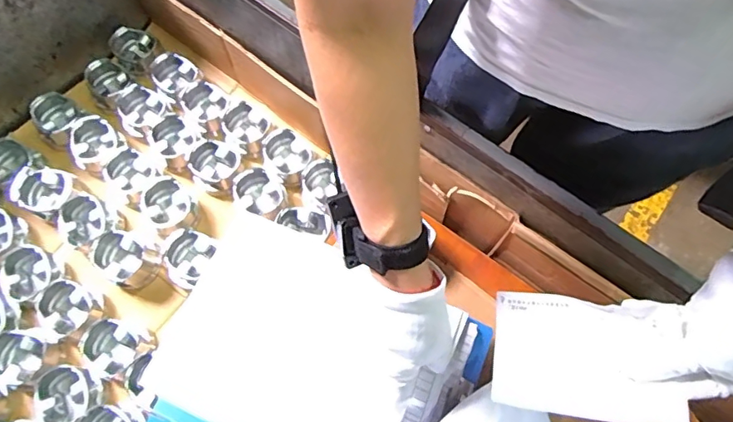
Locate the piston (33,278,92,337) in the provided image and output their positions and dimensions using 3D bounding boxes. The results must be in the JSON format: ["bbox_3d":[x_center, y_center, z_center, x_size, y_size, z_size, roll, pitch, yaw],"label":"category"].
[{"bbox_3d":[-0.401,0.133,0.659,0.066,0.042,0.071,1,68,-2],"label":"piston"}]

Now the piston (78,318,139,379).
[{"bbox_3d":[-0.334,0.178,0.645,0.059,0.046,0.066,31,71,10],"label":"piston"}]

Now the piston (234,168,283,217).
[{"bbox_3d":[-0.158,-0.021,0.735,0.074,0.044,0.065,41,73,14],"label":"piston"}]

